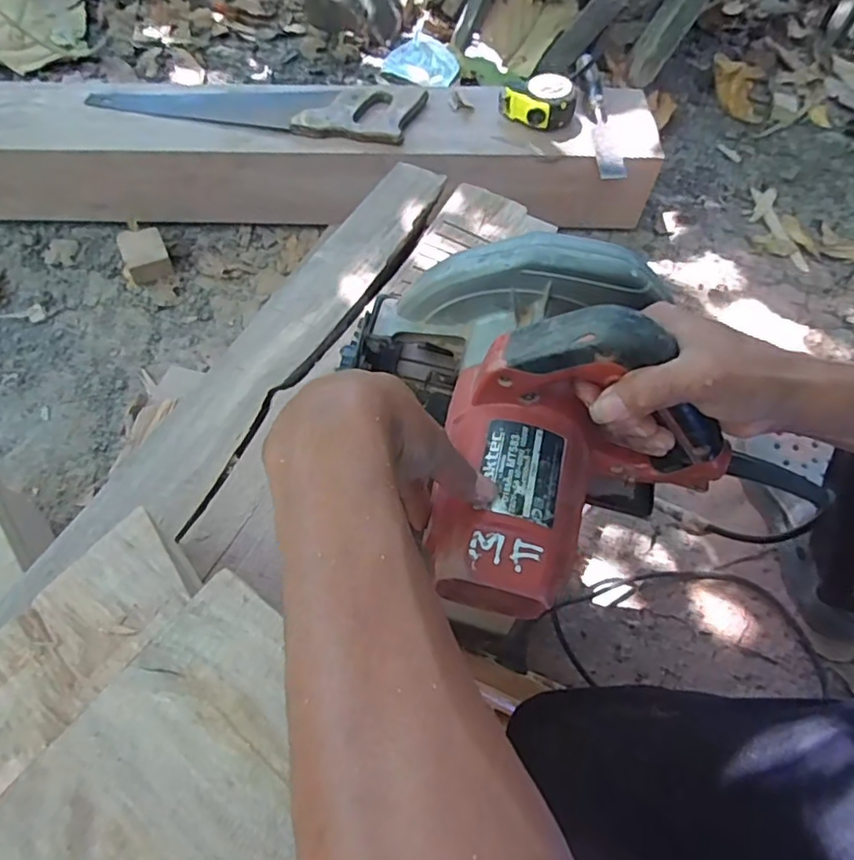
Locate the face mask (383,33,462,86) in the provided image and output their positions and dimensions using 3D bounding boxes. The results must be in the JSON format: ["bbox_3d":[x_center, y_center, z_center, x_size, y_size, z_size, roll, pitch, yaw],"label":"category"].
[{"bbox_3d":[-0.011,-0.753,1.224,0.162,0.049,0.104,31,66,16],"label":"face mask"}]

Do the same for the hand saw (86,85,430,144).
[{"bbox_3d":[-0.266,-0.513,0.930,0.507,0.029,0.128,9,61,5],"label":"hand saw"}]

